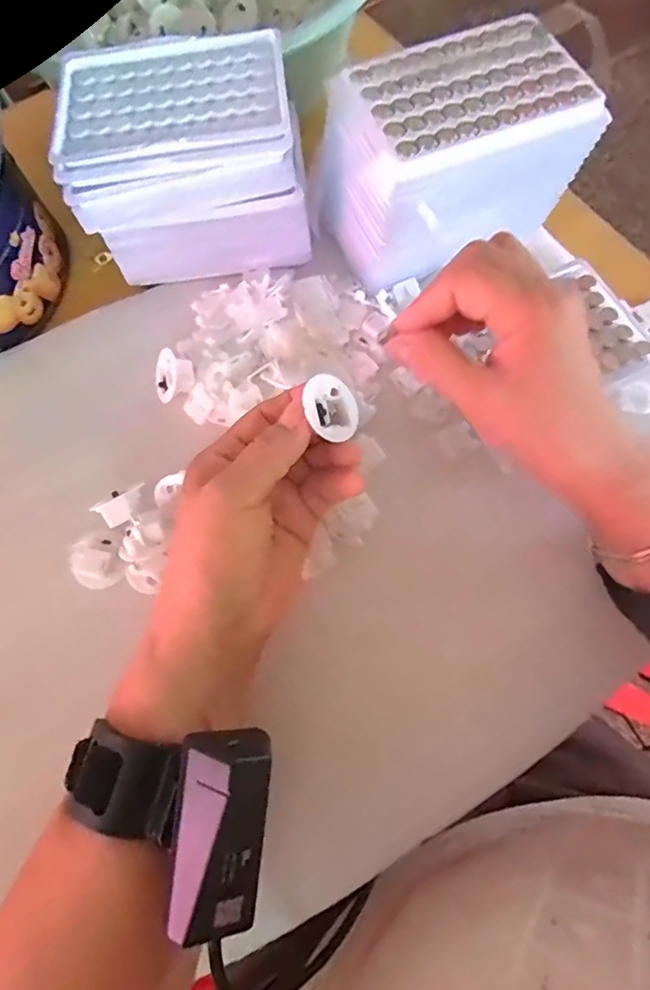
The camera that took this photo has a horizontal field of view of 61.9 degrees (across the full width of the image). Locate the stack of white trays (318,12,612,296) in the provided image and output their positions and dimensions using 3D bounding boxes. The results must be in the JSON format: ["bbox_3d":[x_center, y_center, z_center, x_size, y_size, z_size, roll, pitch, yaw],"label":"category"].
[{"bbox_3d":[0.074,-0.205,0.333,0.137,0.086,0.090,-18,70,-4],"label":"stack of white trays"}]

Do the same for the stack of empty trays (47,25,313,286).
[{"bbox_3d":[-0.081,-0.211,0.345,0.139,0.089,0.101,-7,70,0],"label":"stack of empty trays"}]

